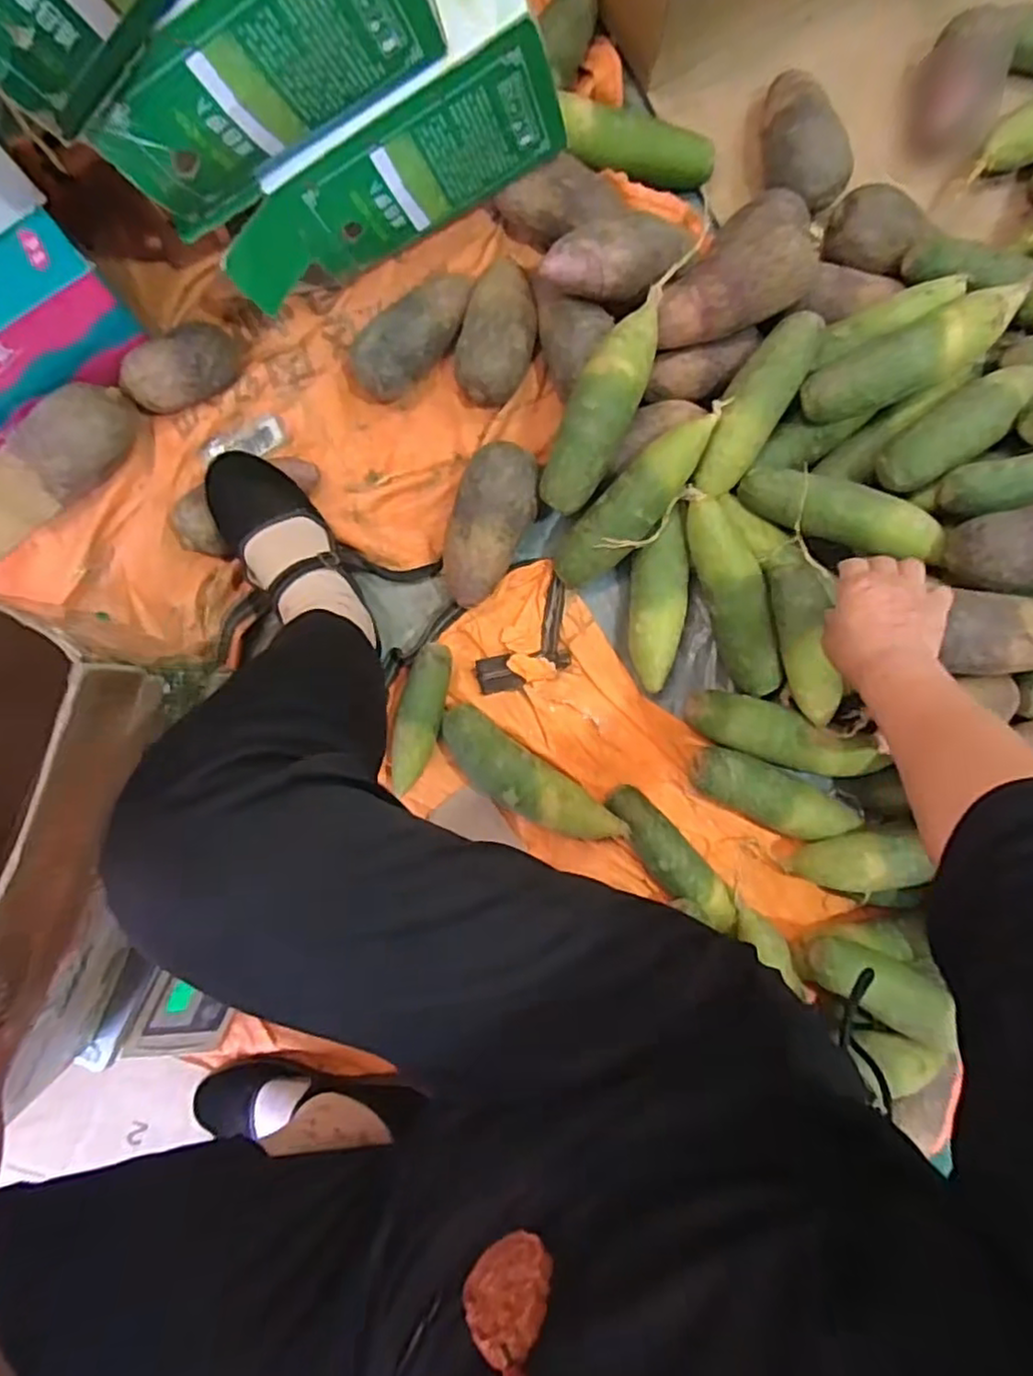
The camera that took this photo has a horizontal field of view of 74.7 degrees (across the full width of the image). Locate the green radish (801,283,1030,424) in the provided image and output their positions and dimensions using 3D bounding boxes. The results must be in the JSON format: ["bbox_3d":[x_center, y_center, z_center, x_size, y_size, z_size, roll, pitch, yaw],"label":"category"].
[{"bbox_3d":[0.365,-0.305,0.614,0.193,0.054,0.061,-25,91,15],"label":"green radish"}]

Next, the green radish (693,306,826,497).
[{"bbox_3d":[0.232,-0.274,0.652,0.058,0.048,0.182,33,88,-3],"label":"green radish"}]

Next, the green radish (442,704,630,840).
[{"bbox_3d":[0.011,0.097,0.683,0.212,0.048,0.059,37,88,-2],"label":"green radish"}]

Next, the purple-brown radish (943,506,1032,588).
[{"bbox_3d":[0.453,-0.124,0.587,0.132,0.057,0.068,-6,90,13],"label":"purple-brown radish"}]

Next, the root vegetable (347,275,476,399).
[{"bbox_3d":[-0.103,-0.356,0.681,0.061,0.059,0.147,43,88,-2],"label":"root vegetable"}]

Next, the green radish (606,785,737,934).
[{"bbox_3d":[0.156,0.174,0.693,0.049,0.051,0.174,-42,92,-3],"label":"green radish"}]

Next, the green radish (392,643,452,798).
[{"bbox_3d":[-0.097,0.031,0.675,0.042,0.046,0.147,15,89,-3],"label":"green radish"}]

